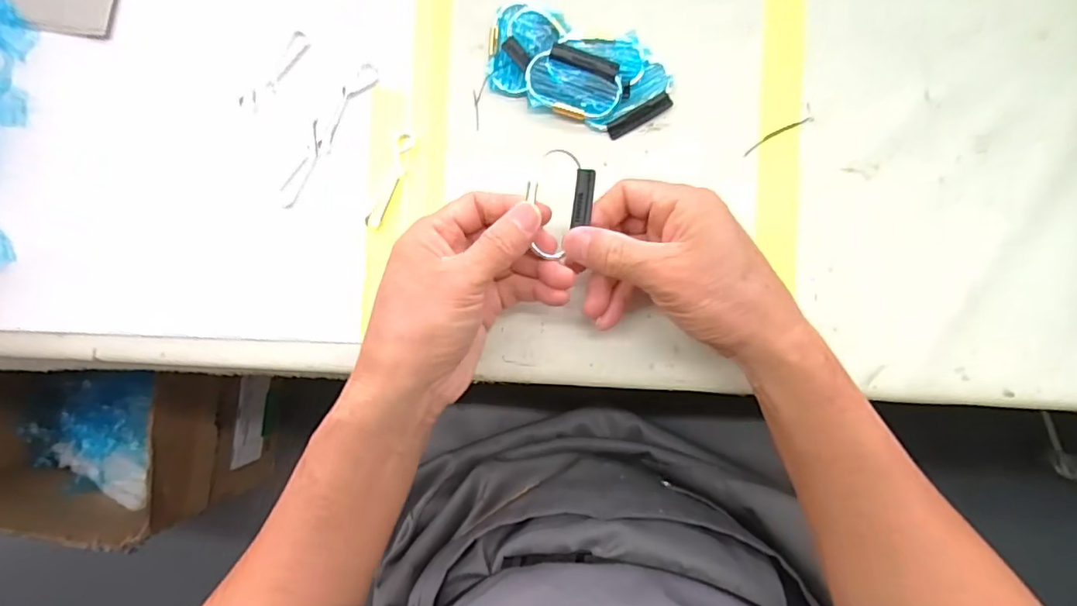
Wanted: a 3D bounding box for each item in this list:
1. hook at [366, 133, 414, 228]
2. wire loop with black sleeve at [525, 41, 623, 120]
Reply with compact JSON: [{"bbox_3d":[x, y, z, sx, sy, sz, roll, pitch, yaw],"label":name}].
[{"bbox_3d":[-0.094,-0.077,0.350,0.010,0.006,0.062,20,89,6],"label":"hook"},{"bbox_3d":[0.022,-0.135,0.335,0.059,0.008,0.038,18,89,6],"label":"wire loop with black sleeve"}]

